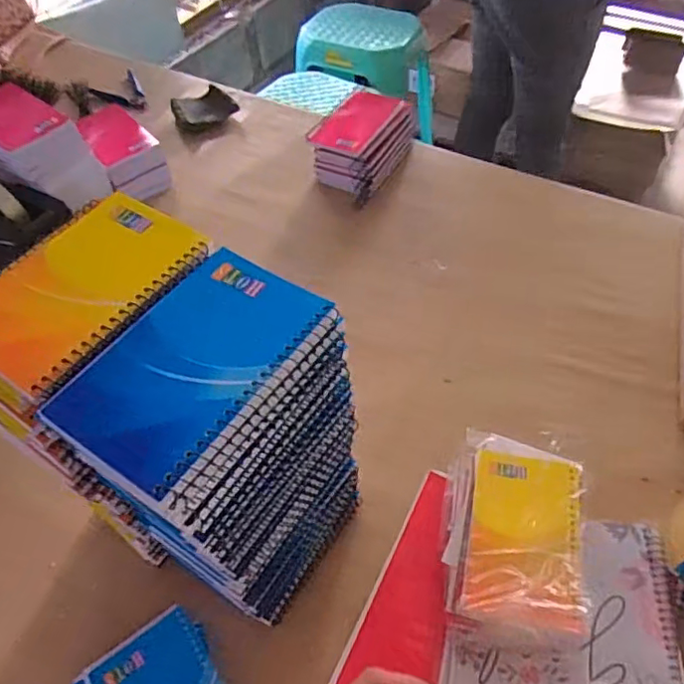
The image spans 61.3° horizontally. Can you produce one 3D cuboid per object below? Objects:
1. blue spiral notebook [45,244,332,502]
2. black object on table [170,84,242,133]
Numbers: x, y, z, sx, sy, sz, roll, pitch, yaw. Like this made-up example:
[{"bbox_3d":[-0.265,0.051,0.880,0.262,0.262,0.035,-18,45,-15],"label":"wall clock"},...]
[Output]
[{"bbox_3d":[-0.072,0.008,0.290,0.083,0.007,0.130,27,59,21],"label":"blue spiral notebook"},{"bbox_3d":[-0.210,-0.358,0.903,0.096,0.044,0.080,-30,57,-18],"label":"black object on table"}]

